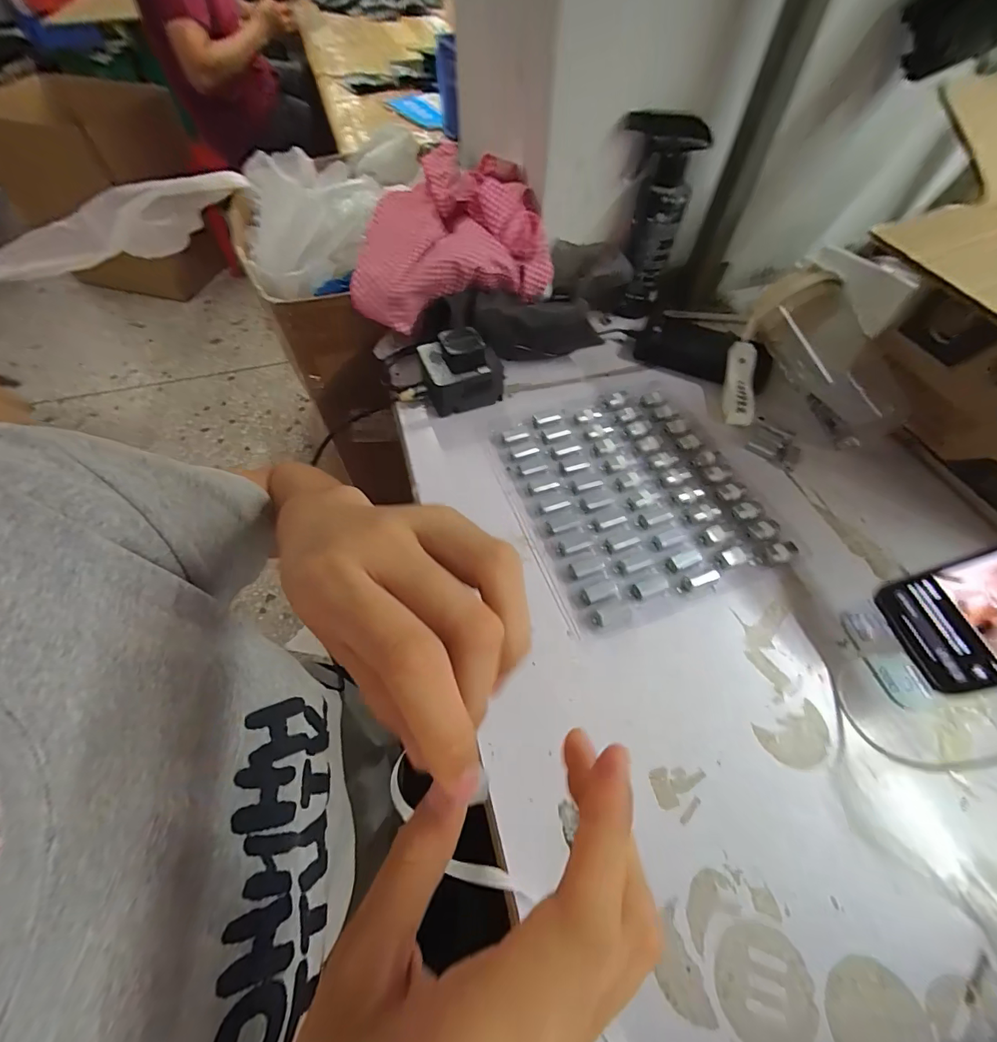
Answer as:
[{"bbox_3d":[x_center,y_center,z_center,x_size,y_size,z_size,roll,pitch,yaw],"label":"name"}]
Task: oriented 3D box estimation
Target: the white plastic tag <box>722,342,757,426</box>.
[{"bbox_3d":[0.274,-0.157,0.497,0.034,0.017,0.105,12,75,7],"label":"white plastic tag"}]

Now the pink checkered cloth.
[{"bbox_3d":[-0.089,-0.360,0.544,0.231,0.094,0.233,-23,61,-15],"label":"pink checkered cloth"}]

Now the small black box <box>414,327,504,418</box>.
[{"bbox_3d":[-0.041,-0.161,0.484,0.079,0.057,0.076,-14,59,-10],"label":"small black box"}]

